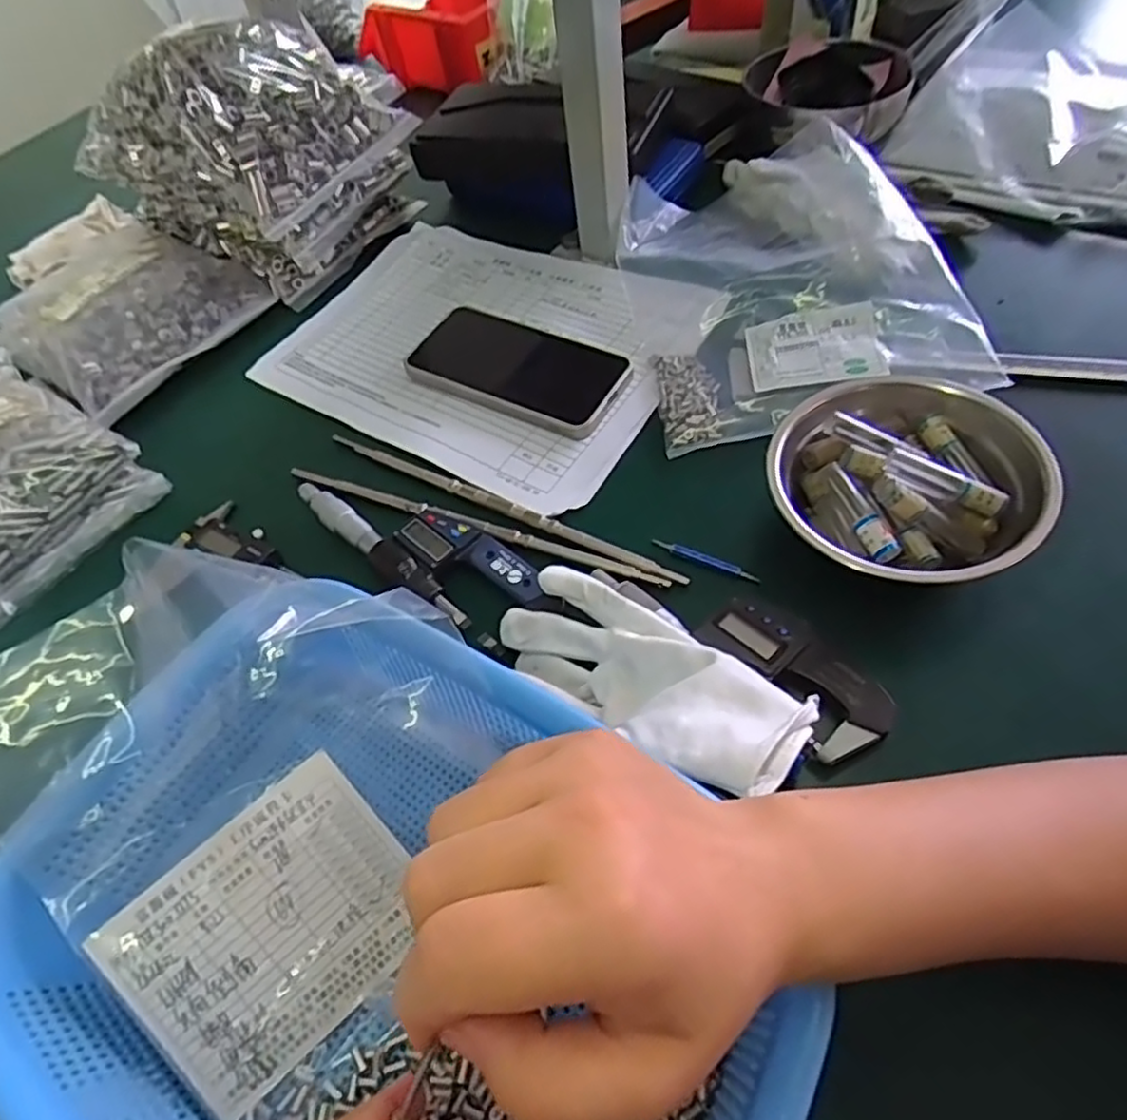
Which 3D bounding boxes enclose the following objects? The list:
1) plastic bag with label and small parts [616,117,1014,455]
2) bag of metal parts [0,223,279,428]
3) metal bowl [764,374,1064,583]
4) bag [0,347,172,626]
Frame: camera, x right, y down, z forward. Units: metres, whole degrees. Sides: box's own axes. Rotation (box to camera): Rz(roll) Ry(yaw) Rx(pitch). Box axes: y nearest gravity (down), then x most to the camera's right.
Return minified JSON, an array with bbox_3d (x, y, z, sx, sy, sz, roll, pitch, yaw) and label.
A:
[{"bbox_3d":[0.141,-0.197,0.465,0.192,0.055,0.255,-11,52,3],"label":"plastic bag with label and small parts"},{"bbox_3d":[-0.358,-0.208,0.552,0.191,0.036,0.172,24,62,26],"label":"bag of metal parts"},{"bbox_3d":[0.166,-0.033,0.349,0.121,0.069,0.124,-25,58,-12],"label":"metal bowl"},{"bbox_3d":[-0.378,-0.058,0.451,0.178,0.061,0.140,29,64,28],"label":"bag"}]

